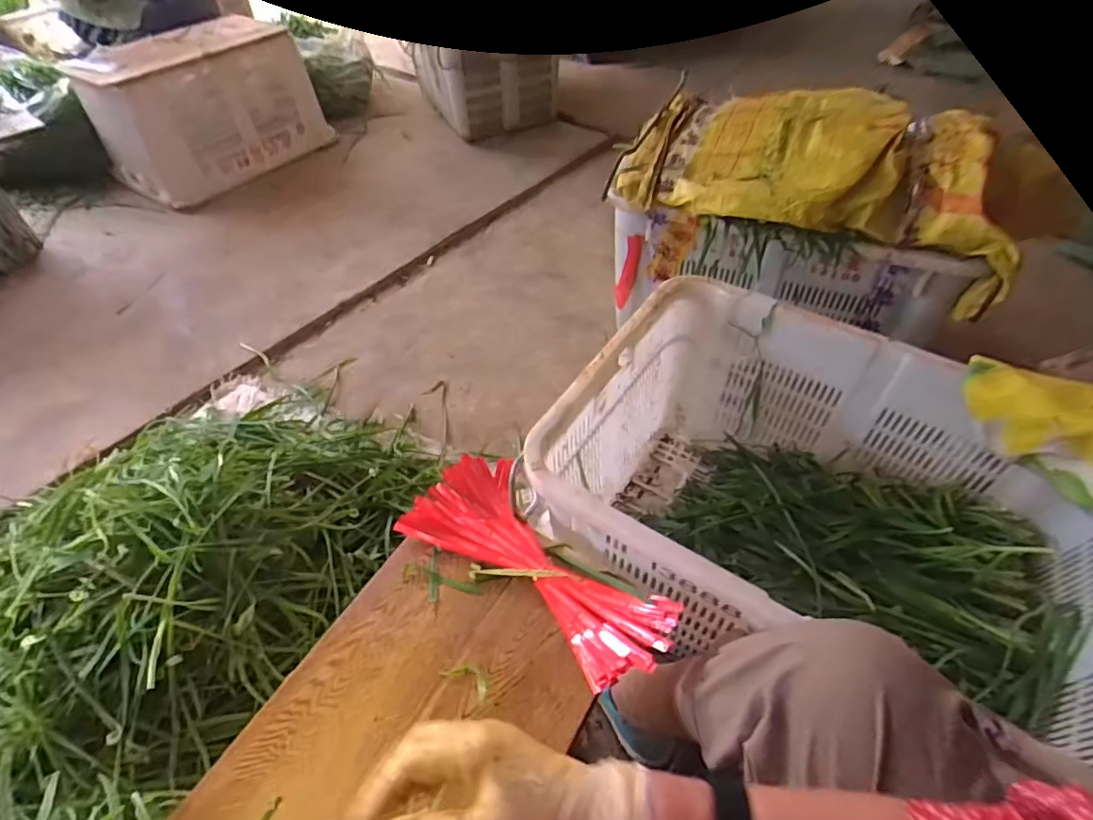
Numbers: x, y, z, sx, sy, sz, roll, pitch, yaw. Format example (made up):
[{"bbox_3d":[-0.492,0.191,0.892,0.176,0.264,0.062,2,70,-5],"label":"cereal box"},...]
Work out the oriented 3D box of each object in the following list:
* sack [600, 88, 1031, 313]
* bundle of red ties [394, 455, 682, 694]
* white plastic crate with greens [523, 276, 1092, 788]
[{"bbox_3d":[0.495,-0.425,1.008,0.659,0.162,0.437,27,55,24],"label":"sack"},{"bbox_3d":[-0.012,0.187,0.697,0.352,0.066,0.145,31,57,26],"label":"bundle of red ties"},{"bbox_3d":[0.375,0.156,0.827,0.726,0.377,0.476,19,52,17],"label":"white plastic crate with greens"}]

